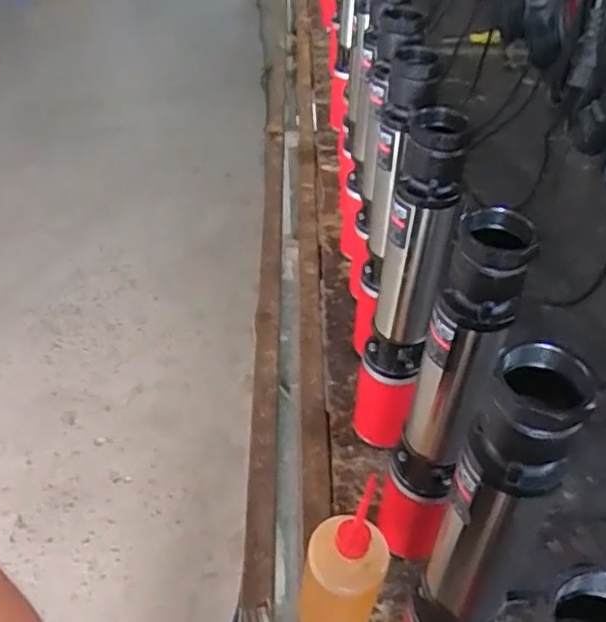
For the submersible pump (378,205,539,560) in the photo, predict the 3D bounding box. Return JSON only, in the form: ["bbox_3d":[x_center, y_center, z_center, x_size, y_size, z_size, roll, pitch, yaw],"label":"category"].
[{"bbox_3d":[0.125,0.102,0.604,0.067,0.436,0.062,10,45,10],"label":"submersible pump"}]

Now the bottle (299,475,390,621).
[{"bbox_3d":[0.040,0.249,0.617,0.074,0.205,0.073,12,45,12],"label":"bottle"}]

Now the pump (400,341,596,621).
[{"bbox_3d":[0.125,0.203,0.504,0.066,0.437,0.076,17,46,17],"label":"pump"}]

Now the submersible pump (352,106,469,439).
[{"bbox_3d":[0.105,-0.002,0.717,0.075,0.433,0.071,5,44,5],"label":"submersible pump"}]

